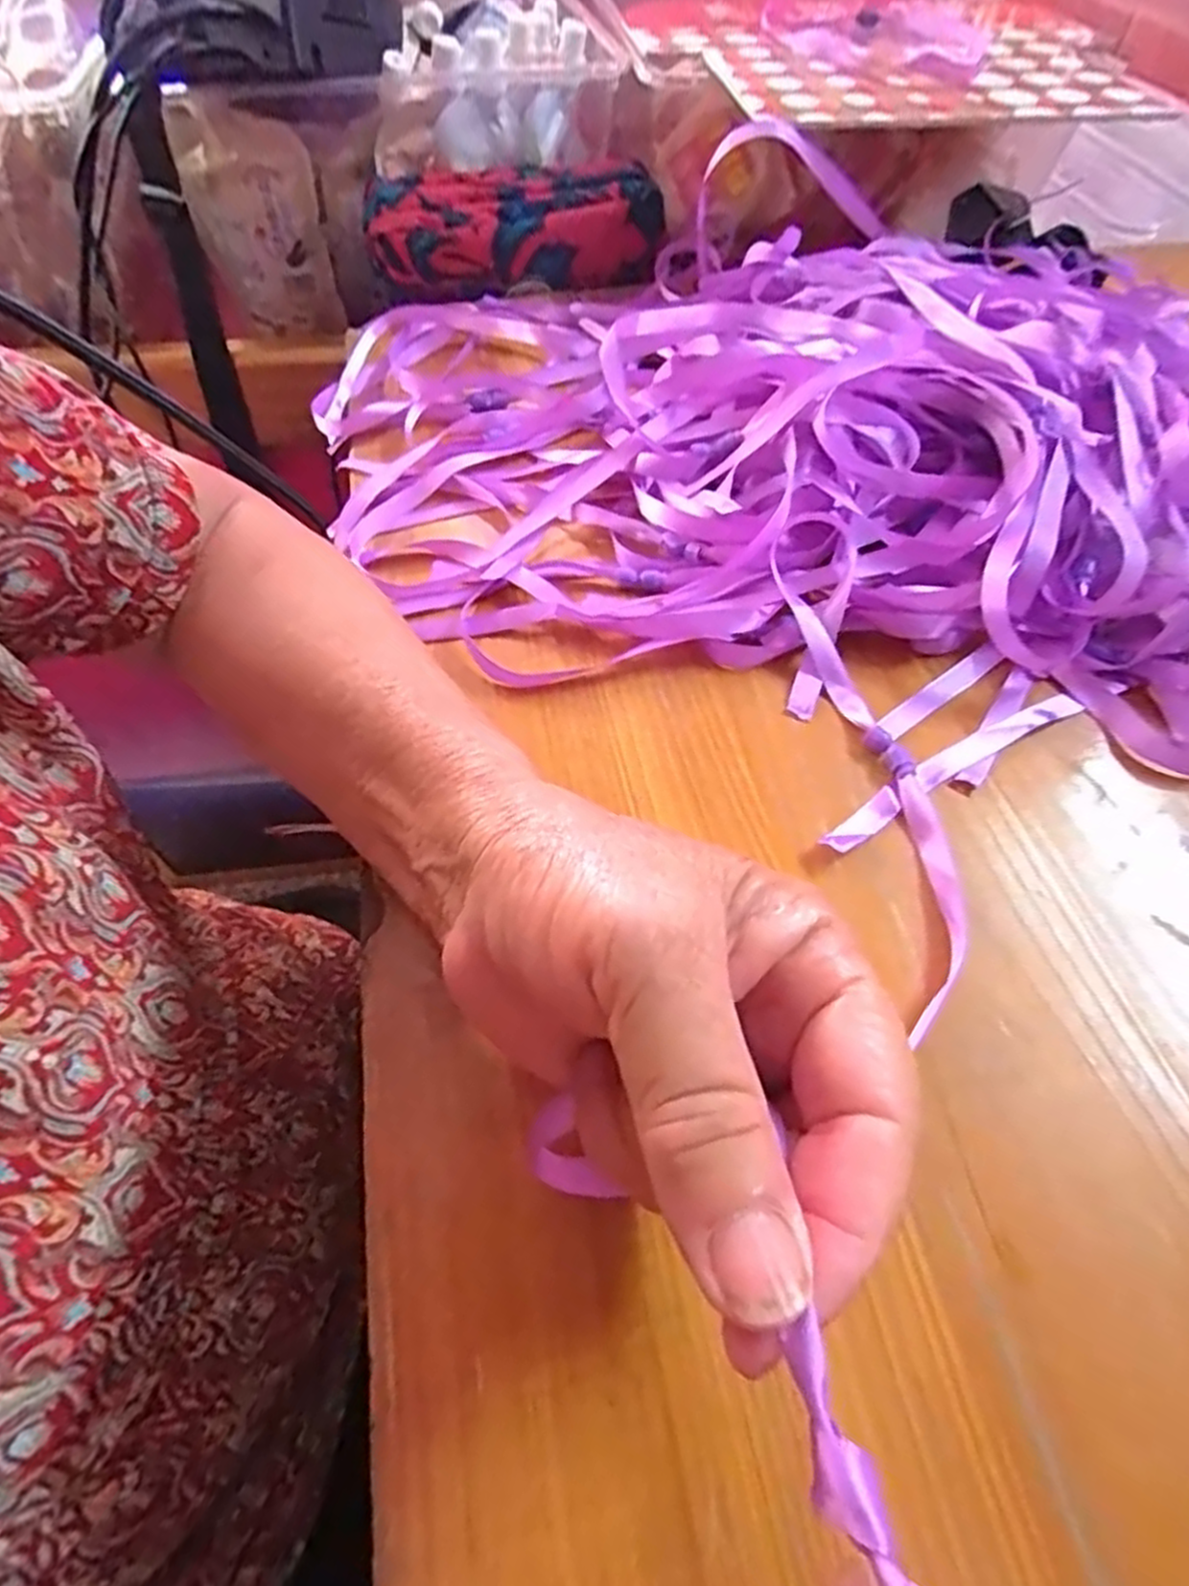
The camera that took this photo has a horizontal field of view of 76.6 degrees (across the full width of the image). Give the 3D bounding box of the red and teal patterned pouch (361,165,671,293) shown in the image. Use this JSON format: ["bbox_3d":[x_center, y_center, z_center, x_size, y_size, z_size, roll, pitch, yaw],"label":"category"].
[{"bbox_3d":[-0.045,-0.339,0.455,0.174,0.050,0.059,-4,56,-4],"label":"red and teal patterned pouch"}]

